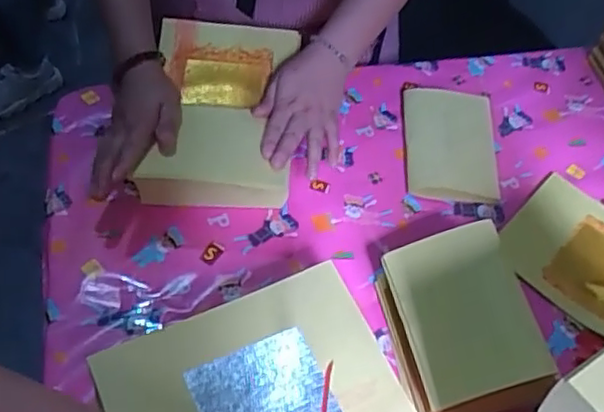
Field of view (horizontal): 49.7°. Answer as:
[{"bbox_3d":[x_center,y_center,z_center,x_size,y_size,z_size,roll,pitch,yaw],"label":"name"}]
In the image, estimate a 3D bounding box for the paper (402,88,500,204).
[{"bbox_3d":[0.184,-0.080,0.811,0.112,0.031,0.160,4,54,-2],"label":"paper"}]

